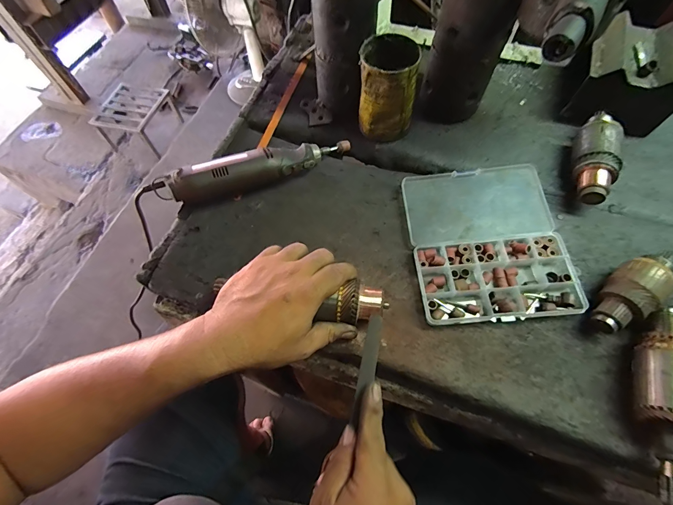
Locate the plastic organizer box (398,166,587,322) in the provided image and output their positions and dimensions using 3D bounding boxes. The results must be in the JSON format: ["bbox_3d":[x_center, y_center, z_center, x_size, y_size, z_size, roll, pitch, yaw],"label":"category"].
[{"bbox_3d":[0.180,-0.016,0.410,0.174,0.024,0.197,-4,62,0],"label":"plastic organizer box"}]

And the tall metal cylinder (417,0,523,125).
[{"bbox_3d":[0.167,-0.281,0.413,0.086,0.223,0.082,16,64,10],"label":"tall metal cylinder"}]

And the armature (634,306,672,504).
[{"bbox_3d":[0.309,0.136,0.310,0.051,0.050,0.171,18,64,11],"label":"armature"}]

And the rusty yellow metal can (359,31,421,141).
[{"bbox_3d":[0.068,-0.219,0.453,0.070,0.108,0.074,-1,62,1],"label":"rusty yellow metal can"}]

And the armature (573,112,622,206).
[{"bbox_3d":[0.331,-0.124,0.433,0.050,0.058,0.149,17,64,10],"label":"armature"}]

